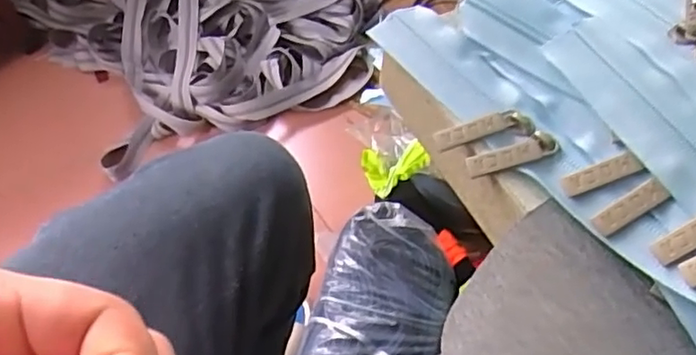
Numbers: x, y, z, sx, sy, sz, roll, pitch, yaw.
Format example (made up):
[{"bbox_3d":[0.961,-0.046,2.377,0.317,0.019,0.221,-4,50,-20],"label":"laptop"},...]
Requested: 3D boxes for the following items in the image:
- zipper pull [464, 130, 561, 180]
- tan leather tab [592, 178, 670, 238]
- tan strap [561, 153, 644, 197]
[{"bbox_3d":[0.068,-0.009,0.256,0.037,0.004,0.010,-19,58,4],"label":"zipper pull"},{"bbox_3d":[0.108,0.012,0.233,0.028,0.004,0.009,-37,59,15],"label":"tan leather tab"},{"bbox_3d":[0.100,-0.001,0.241,0.029,0.004,0.008,-22,56,15],"label":"tan strap"}]

